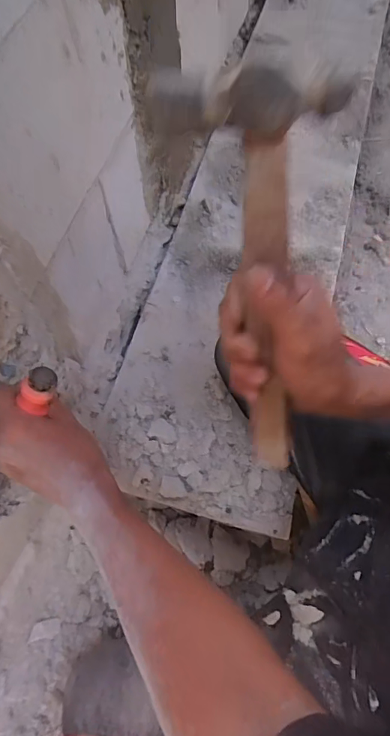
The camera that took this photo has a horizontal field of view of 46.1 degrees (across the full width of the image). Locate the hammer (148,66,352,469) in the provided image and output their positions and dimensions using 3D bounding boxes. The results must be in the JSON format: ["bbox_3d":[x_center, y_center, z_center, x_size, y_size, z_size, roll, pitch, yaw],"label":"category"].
[{"bbox_3d":[0.045,-0.038,0.315,0.095,0.288,0.028,-12,35,-4],"label":"hammer"}]

